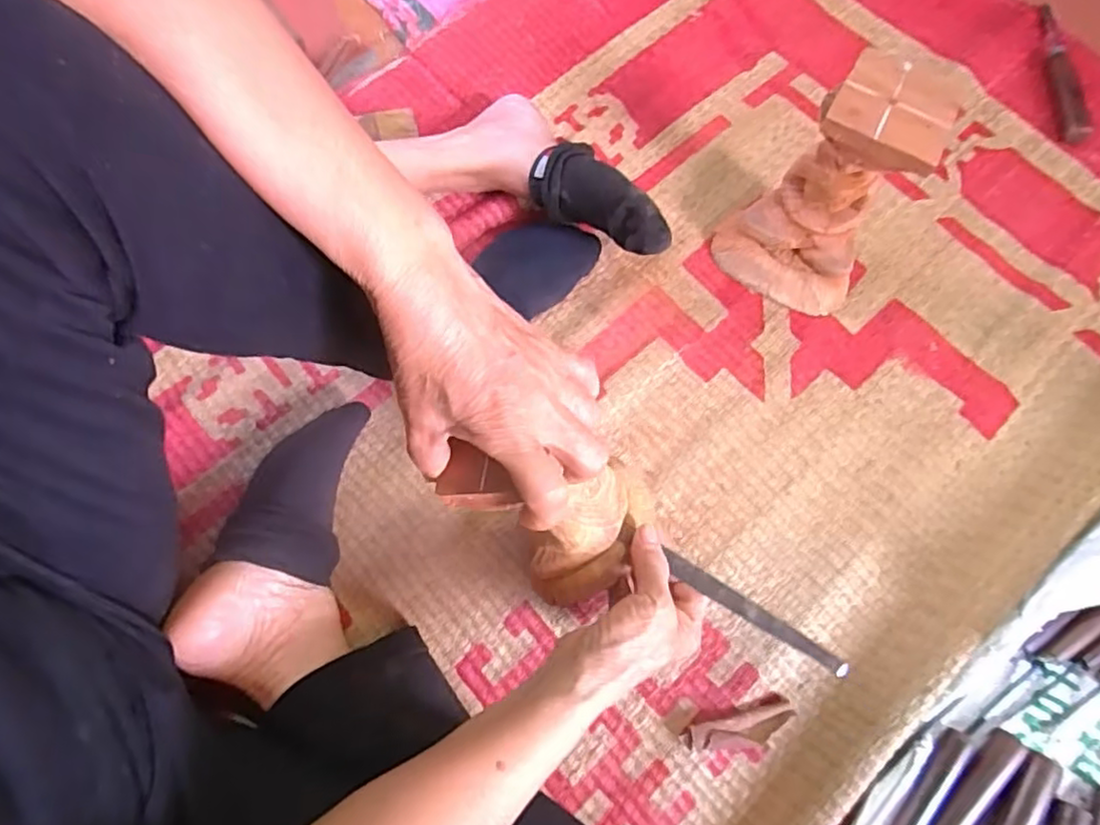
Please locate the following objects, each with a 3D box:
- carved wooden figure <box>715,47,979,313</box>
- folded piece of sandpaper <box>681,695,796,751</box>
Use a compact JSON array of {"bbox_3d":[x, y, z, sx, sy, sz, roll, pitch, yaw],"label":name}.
[{"bbox_3d":[0.215,-0.175,0.530,0.118,0.174,0.102,24,73,6],"label":"carved wooden figure"},{"bbox_3d":[0.137,0.226,0.480,0.081,0.014,0.025,-17,73,-7],"label":"folded piece of sandpaper"}]

